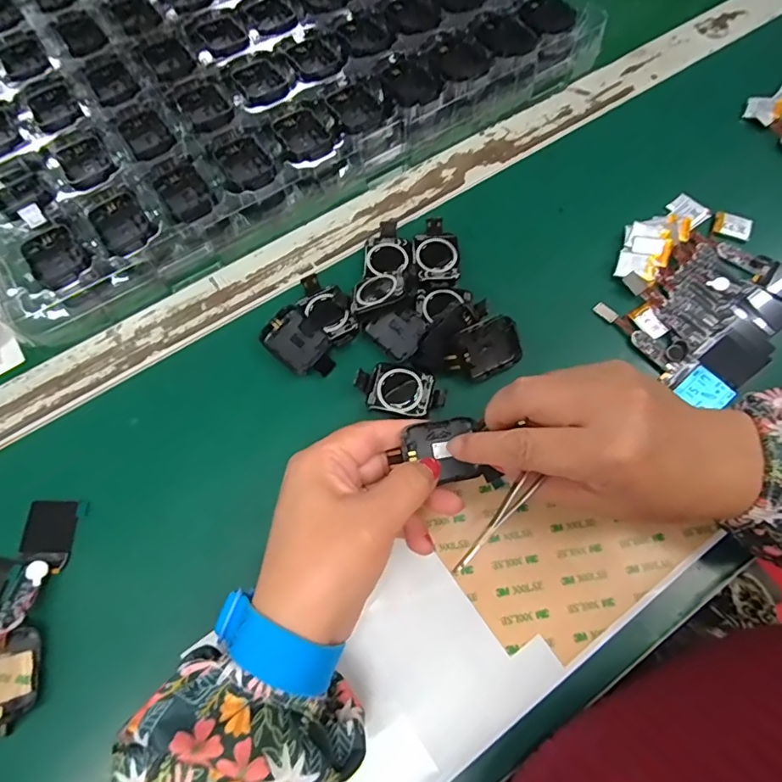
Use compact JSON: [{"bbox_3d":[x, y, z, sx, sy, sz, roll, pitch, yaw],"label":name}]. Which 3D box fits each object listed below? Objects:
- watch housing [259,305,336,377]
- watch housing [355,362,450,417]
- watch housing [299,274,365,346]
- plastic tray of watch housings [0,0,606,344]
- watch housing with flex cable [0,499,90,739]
[{"bbox_3d":[-0.058,-0.029,0.317,0.031,0.015,0.050,-43,75,-15],"label":"watch housing"},{"bbox_3d":[0.006,-0.001,0.306,0.056,0.009,0.032,11,69,4],"label":"watch housing"},{"bbox_3d":[-0.041,-0.053,0.326,0.028,0.016,0.051,-36,74,-13],"label":"watch housing"},{"bbox_3d":[-0.125,-0.292,0.407,0.482,0.032,0.346,-33,73,-12],"label":"plastic tray of watch housings"},{"bbox_3d":[-0.194,0.114,0.258,0.032,0.017,0.112,3,69,0],"label":"watch housing with flex cable"}]

